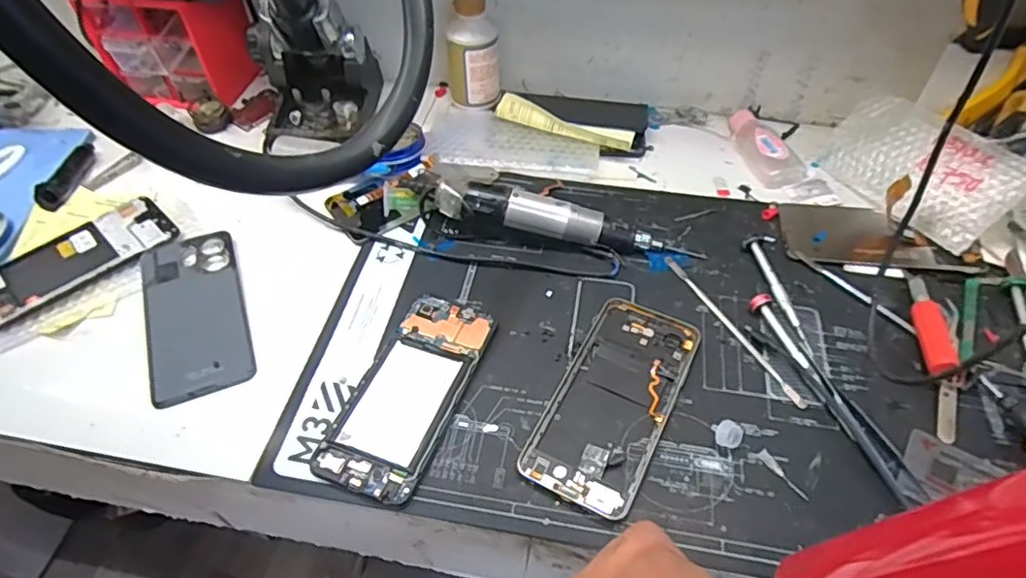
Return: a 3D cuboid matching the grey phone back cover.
[{"bbox_3d":[-0.259,0.018,0.496,0.076,0.011,0.164,-18,59,-13],"label":"grey phone back cover"}]

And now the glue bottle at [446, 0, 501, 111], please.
[{"bbox_3d":[-0.042,-0.249,0.629,0.050,0.114,0.043,-12,51,-9],"label":"glue bottle"}]

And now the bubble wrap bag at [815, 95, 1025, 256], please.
[{"bbox_3d":[0.362,-0.113,0.547,0.091,0.019,0.166,-49,47,17],"label":"bubble wrap bag"}]

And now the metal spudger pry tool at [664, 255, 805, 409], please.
[{"bbox_3d":[0.170,0.030,0.479,0.008,0.004,0.161,-22,53,-16],"label":"metal spudger pry tool"}]

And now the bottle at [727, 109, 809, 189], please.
[{"bbox_3d":[0.247,-0.142,0.610,0.043,0.023,0.102,-17,52,-13],"label":"bottle"}]

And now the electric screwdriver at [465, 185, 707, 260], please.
[{"bbox_3d":[0.060,-0.054,0.522,0.201,0.024,0.023,15,51,-4],"label":"electric screwdriver"}]

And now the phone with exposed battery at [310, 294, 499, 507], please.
[{"bbox_3d":[-0.073,0.072,0.441,0.072,0.008,0.164,17,53,15],"label":"phone with exposed battery"}]

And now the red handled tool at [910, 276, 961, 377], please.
[{"bbox_3d":[0.317,0.025,0.459,0.022,0.016,0.105,11,52,10],"label":"red handled tool"}]

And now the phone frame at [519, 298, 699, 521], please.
[{"bbox_3d":[0.074,0.077,0.438,0.078,0.007,0.167,22,54,18],"label":"phone frame"}]

